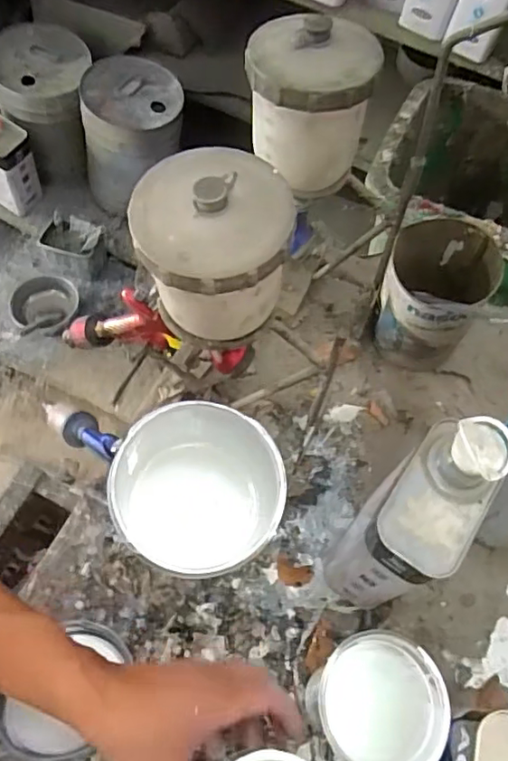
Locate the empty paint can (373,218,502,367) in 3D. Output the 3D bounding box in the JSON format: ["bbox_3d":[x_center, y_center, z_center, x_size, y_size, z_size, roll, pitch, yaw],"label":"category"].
[{"bbox_3d":[0.178,-0.079,0.608,0.100,0.154,0.101,18,64,6],"label":"empty paint can"}]

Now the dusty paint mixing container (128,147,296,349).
[{"bbox_3d":[-0.028,-0.084,0.399,0.100,0.119,0.095,3,63,-1],"label":"dusty paint mixing container"}]

